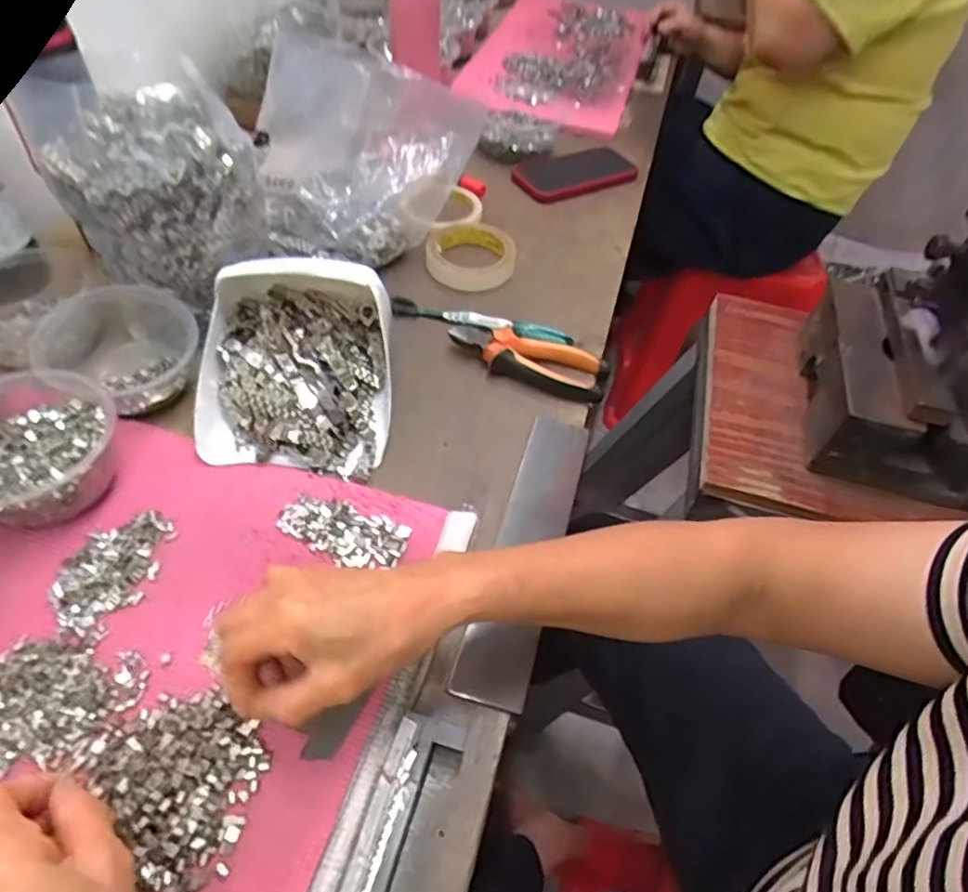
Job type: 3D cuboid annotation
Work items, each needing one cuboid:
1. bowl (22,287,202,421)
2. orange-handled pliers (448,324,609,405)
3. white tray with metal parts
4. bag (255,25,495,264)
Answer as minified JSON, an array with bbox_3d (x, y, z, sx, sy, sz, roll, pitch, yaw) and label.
[{"bbox_3d":[-0.303,-0.078,0.512,0.115,0.068,0.105,3,51,-4],"label":"bowl"},{"bbox_3d":[0.041,-0.083,0.582,0.150,0.024,0.055,20,52,9],"label":"orange-handled pliers"},{"bbox_3d":[-0.155,-0.077,0.508,0.152,0.079,0.175,1,52,-6],"label":"white tray with metal parts"},{"bbox_3d":[-0.125,-0.284,0.627,0.219,0.167,0.163,8,51,1],"label":"bag"}]

